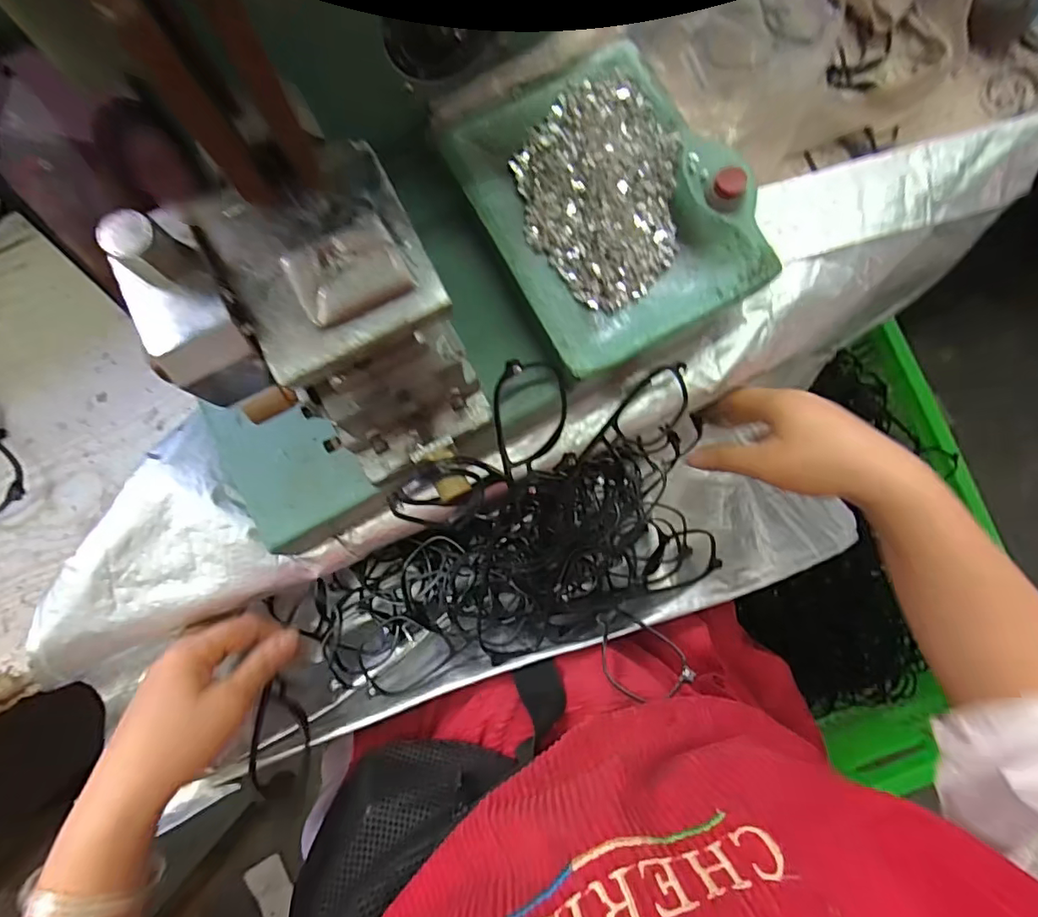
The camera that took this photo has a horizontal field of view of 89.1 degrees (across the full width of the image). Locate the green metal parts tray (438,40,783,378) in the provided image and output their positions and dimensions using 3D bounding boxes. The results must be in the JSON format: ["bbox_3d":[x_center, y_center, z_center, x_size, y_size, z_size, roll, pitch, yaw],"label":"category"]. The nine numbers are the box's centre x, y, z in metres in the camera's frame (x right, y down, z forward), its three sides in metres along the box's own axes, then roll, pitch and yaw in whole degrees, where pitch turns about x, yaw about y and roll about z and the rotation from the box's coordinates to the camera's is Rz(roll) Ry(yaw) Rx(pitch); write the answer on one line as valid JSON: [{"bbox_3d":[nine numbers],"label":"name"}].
[{"bbox_3d":[0.055,-0.160,0.327,0.148,0.022,0.179,-29,83,-5],"label":"green metal parts tray"}]

